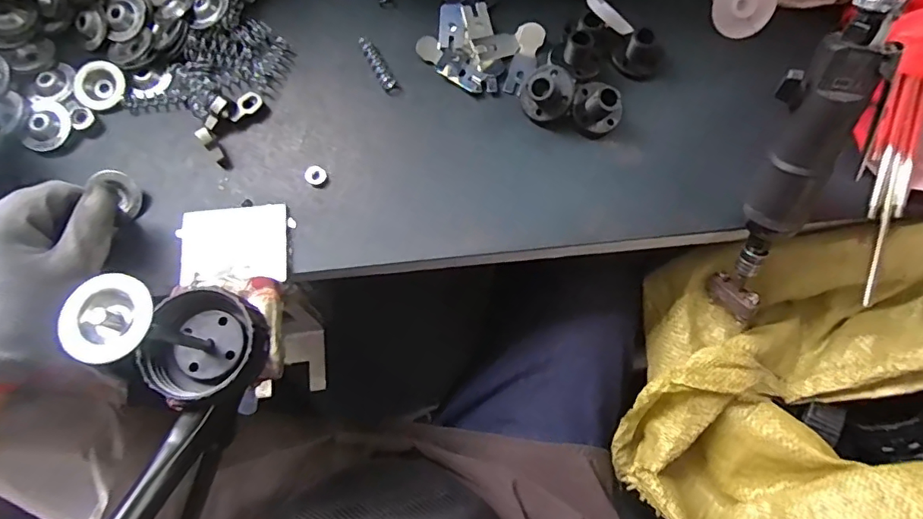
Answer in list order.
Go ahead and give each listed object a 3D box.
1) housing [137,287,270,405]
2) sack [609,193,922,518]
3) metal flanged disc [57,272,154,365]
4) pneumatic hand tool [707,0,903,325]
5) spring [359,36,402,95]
[{"bbox_3d":[-0.153,0.052,0.309,0.061,0.028,0.064,0,76,-2],"label":"housing"},{"bbox_3d":[0.342,0.106,0.404,0.345,0.219,0.288,14,76,2],"label":"sack"},{"bbox_3d":[-0.154,0.026,0.224,0.033,0.009,0.038,-4,76,-3],"label":"metal flanged disc"},{"bbox_3d":[0.229,-0.065,0.346,0.048,0.290,0.040,-3,42,-3],"label":"pneumatic hand tool"},{"bbox_3d":[-0.068,-0.160,0.421,0.013,0.010,0.056,-30,79,-9],"label":"spring"}]

